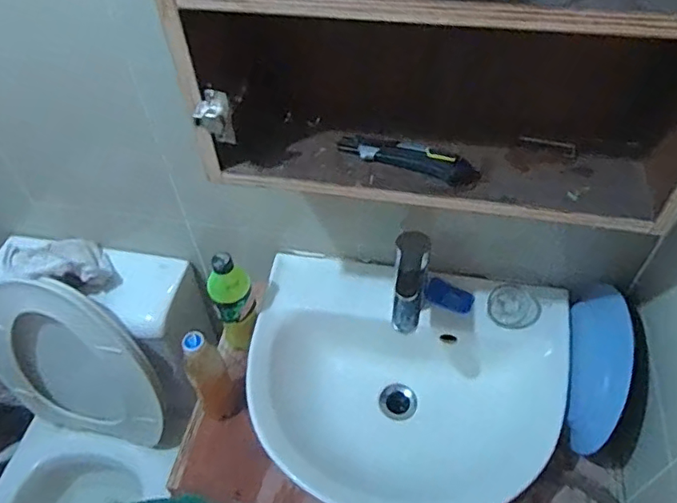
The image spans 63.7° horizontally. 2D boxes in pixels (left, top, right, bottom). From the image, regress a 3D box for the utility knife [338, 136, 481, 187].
[{"bbox_3d":[0.076,-0.106,0.606,0.160,0.018,0.029,20,53,19],"label":"utility knife"}]

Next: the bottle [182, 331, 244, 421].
[{"bbox_3d":[-0.187,0.178,0.799,0.063,0.178,0.062,-20,51,-14],"label":"bottle"}]

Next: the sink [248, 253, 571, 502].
[{"bbox_3d":[0.088,0.219,0.836,0.469,0.142,0.373,10,50,11],"label":"sink"}]

